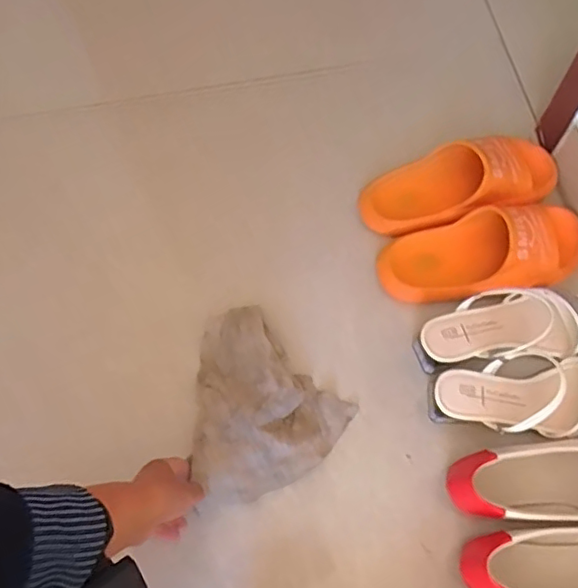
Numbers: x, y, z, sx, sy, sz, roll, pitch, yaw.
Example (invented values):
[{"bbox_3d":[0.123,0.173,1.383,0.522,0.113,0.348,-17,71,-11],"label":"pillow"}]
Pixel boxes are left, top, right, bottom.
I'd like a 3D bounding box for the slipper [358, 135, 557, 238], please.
[{"bbox_3d":[0.222,-0.143,0.760,0.254,0.070,0.103,-15,69,-4],"label":"slipper"}]

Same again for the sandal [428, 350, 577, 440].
[{"bbox_3d":[0.277,0.113,0.654,0.232,0.093,0.089,-5,69,0],"label":"sandal"}]

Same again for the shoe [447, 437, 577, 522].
[{"bbox_3d":[0.298,0.199,0.625,0.253,0.050,0.085,0,69,2],"label":"shoe"}]

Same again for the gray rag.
[{"bbox_3d":[-0.021,0.120,0.673,0.171,0.041,0.217,-5,69,0],"label":"gray rag"}]

